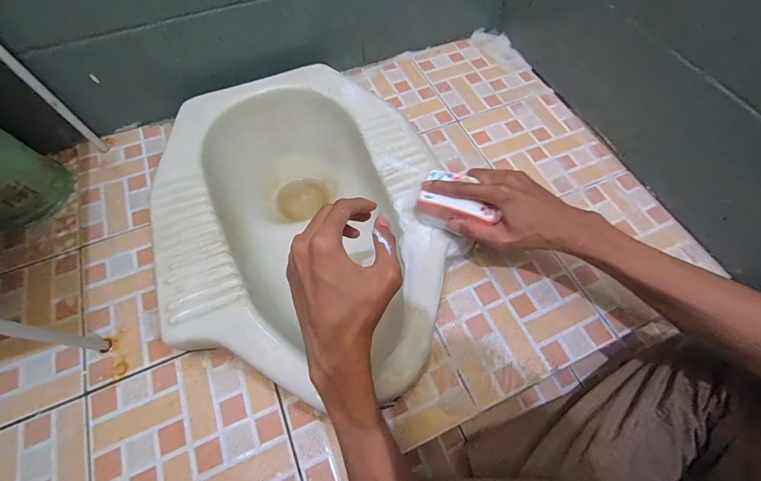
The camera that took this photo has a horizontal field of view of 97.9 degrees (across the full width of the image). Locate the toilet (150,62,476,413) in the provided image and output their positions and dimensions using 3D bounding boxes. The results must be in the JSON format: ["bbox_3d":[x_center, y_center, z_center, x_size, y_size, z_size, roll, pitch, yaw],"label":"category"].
[{"bbox_3d":[-0.105,-0.013,0.519,0.365,0.185,0.487,-16,66,-9],"label":"toilet"}]

